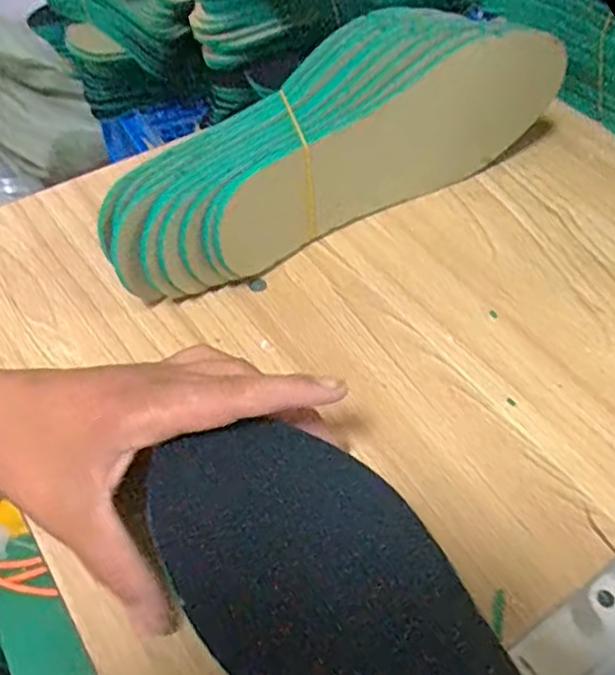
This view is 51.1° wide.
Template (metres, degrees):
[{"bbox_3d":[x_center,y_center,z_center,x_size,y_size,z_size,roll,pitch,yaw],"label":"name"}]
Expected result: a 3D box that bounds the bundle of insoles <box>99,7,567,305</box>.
[{"bbox_3d":[0.017,-0.114,0.379,0.284,0.093,0.063,-27,58,-21],"label":"bundle of insoles"}]

